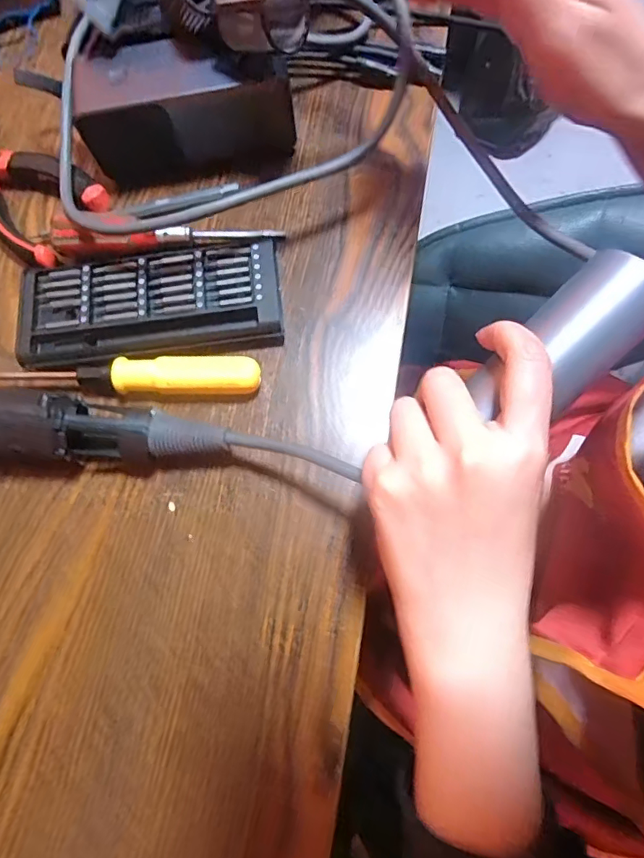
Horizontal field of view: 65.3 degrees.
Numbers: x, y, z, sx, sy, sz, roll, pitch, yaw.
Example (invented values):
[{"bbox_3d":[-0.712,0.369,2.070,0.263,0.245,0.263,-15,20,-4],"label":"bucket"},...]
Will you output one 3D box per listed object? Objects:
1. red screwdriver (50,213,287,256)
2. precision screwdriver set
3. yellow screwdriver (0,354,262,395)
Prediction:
[{"bbox_3d":[-0.094,-0.117,0.309,0.137,0.023,0.018,-1,73,2],"label":"red screwdriver"},{"bbox_3d":[-0.103,-0.075,0.302,0.154,0.015,0.071,-5,73,0],"label":"precision screwdriver set"},{"bbox_3d":[-0.112,-0.030,0.289,0.154,0.017,0.021,2,73,2],"label":"yellow screwdriver"}]

